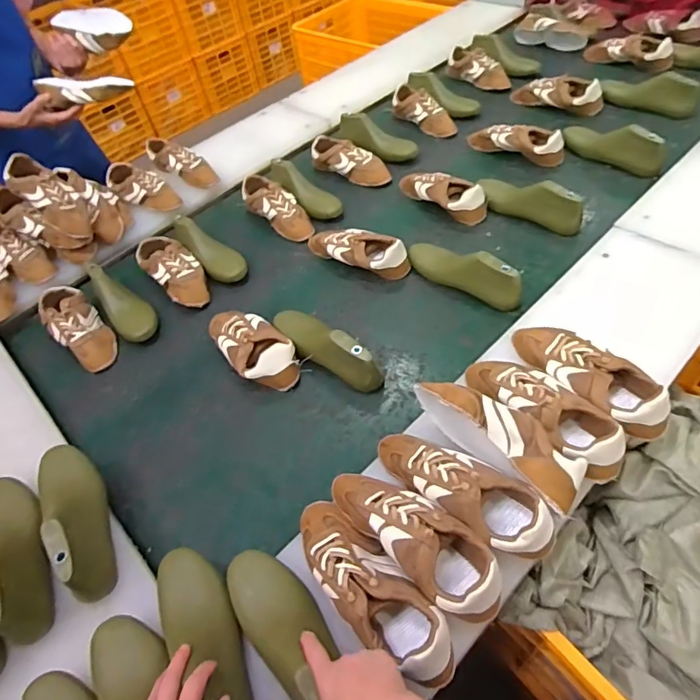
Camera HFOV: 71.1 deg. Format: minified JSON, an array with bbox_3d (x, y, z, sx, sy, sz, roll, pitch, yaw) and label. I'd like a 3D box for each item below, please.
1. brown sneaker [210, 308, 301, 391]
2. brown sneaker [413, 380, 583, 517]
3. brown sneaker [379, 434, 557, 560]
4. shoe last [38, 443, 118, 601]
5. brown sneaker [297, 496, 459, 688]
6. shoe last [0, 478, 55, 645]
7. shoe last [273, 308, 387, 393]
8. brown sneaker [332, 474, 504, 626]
[{"bbox_3d":[-0.189,-0.015,0.922,0.099,0.086,0.242,-37,55,-17],"label":"brown sneaker"},{"bbox_3d":[0.196,0.115,0.667,0.073,0.088,0.246,-40,56,-19],"label":"brown sneaker"},{"bbox_3d":[0.141,0.176,0.644,0.248,0.081,0.086,31,64,30],"label":"brown sneaker"},{"bbox_3d":[-0.386,0.220,0.681,0.075,0.077,0.231,-31,53,-14],"label":"shoe last"},{"bbox_3d":[0.015,0.275,0.582,0.085,0.082,0.246,-38,55,-18],"label":"brown sneaker"},{"bbox_3d":[-0.459,0.258,0.648,0.081,0.091,0.239,-33,54,-14],"label":"shoe last"},{"bbox_3d":[-0.050,-0.008,0.890,0.248,0.083,0.068,32,64,30],"label":"shoe last"},{"bbox_3d":[0.076,0.228,0.614,0.241,0.085,0.089,35,66,31],"label":"brown sneaker"}]

